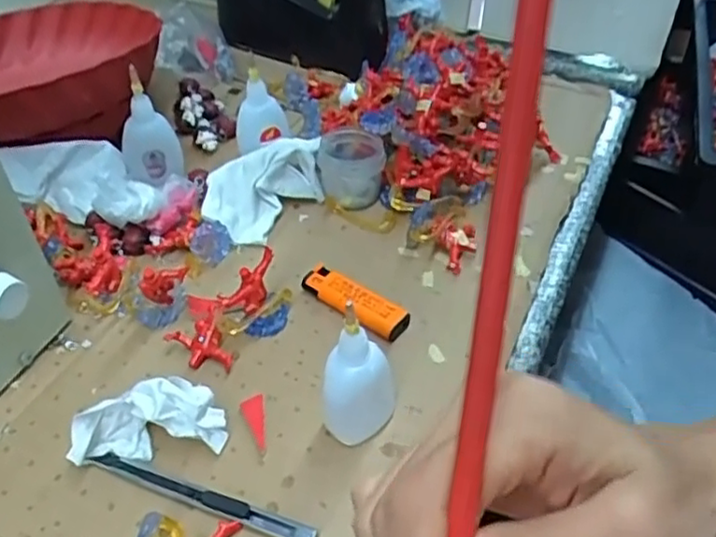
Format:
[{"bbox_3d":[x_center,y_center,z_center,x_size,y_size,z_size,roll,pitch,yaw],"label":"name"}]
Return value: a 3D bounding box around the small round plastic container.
[{"bbox_3d":[-0.006,-0.083,0.547,0.052,0.042,0.052,0,45,0],"label":"small round plastic container"}]

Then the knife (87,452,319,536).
[{"bbox_3d":[-0.087,0.124,0.369,0.137,0.008,0.013,15,47,14],"label":"knife"}]

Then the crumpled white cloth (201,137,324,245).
[{"bbox_3d":[-0.076,-0.072,0.540,0.076,0.034,0.101,34,54,28],"label":"crumpled white cloth"}]

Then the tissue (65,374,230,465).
[{"bbox_3d":[-0.121,0.083,0.389,0.085,0.040,0.046,-5,46,-6],"label":"tissue"}]

